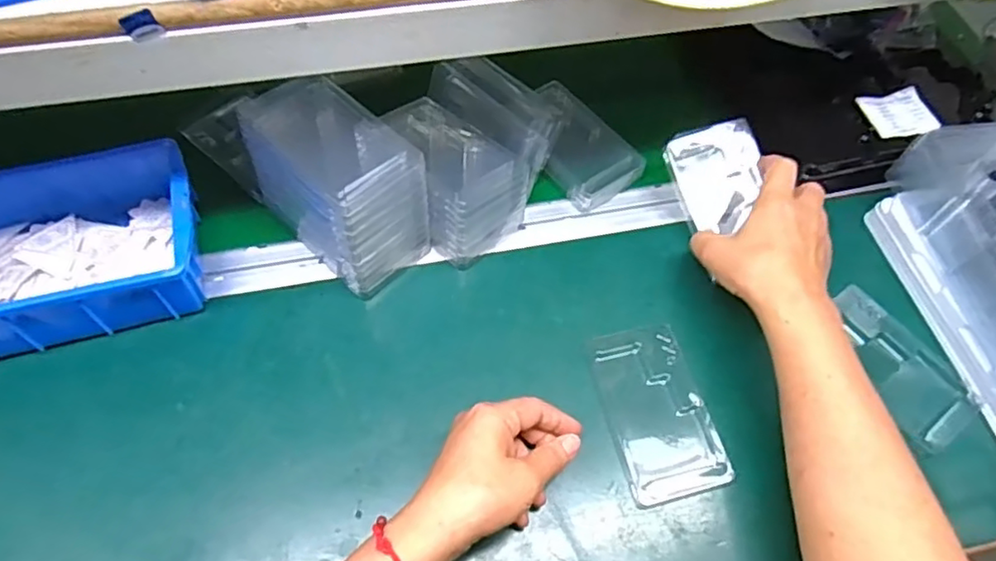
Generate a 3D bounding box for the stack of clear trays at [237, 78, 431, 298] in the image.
[{"bbox_3d":[-0.124,-0.075,0.500,0.130,0.106,0.081,40,65,18],"label":"stack of clear trays"}]

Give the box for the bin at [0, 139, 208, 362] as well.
[{"bbox_3d":[-0.328,-0.021,0.481,0.200,0.069,0.131,-14,61,-11],"label":"bin"}]

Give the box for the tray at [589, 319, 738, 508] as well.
[{"bbox_3d":[0.117,0.096,0.475,0.073,0.012,0.127,-12,61,-10],"label":"tray"}]

